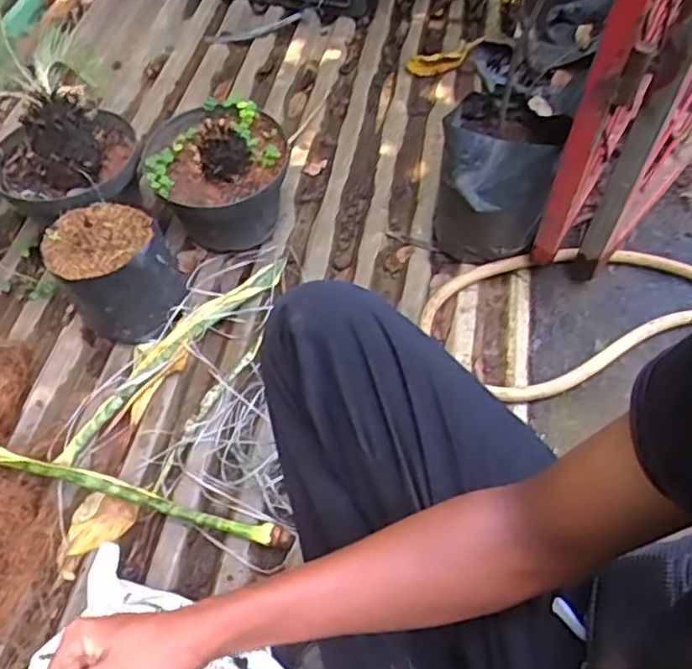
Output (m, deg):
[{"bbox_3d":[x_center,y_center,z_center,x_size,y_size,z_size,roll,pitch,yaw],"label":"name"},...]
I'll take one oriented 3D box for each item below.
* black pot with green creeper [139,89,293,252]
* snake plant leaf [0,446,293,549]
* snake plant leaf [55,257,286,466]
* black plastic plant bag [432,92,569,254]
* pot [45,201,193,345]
[{"bbox_3d":[-0.203,-0.251,1.064,0.210,0.191,0.210,2,54,-3],"label":"black pot with green creeper"},{"bbox_3d":[-0.330,0.182,0.823,0.520,0.068,0.049,12,54,5],"label":"snake plant leaf"},{"bbox_3d":[-0.249,0.018,0.965,0.044,0.029,0.431,36,59,20],"label":"snake plant leaf"},{"bbox_3d":[0.219,-0.240,1.000,0.161,0.190,0.160,6,54,0],"label":"black plastic plant bag"},{"bbox_3d":[-0.329,-0.089,0.961,0.157,0.163,0.143,2,54,-3],"label":"pot"}]

